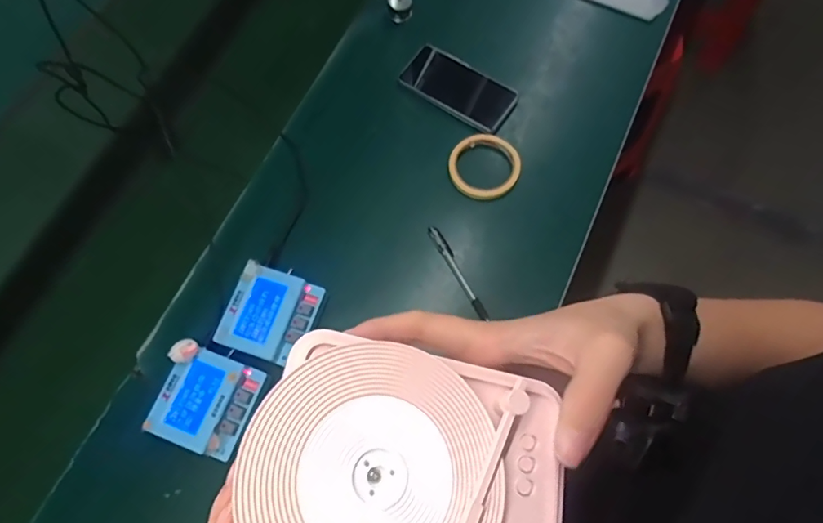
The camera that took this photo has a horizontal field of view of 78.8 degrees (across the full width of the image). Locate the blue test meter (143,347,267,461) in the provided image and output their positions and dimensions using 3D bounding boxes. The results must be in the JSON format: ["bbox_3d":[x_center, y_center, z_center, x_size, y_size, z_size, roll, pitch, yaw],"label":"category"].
[{"bbox_3d":[-0.229,0.160,0.570,0.098,0.048,0.105,19,73,8],"label":"blue test meter"}]

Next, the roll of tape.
[{"bbox_3d":[0.099,-0.129,0.678,0.096,0.019,0.093,0,71,1],"label":"roll of tape"}]

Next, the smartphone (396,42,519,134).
[{"bbox_3d":[0.069,-0.252,0.718,0.162,0.016,0.087,33,72,14],"label":"smartphone"}]

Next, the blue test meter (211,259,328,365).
[{"bbox_3d":[-0.167,0.066,0.601,0.098,0.047,0.105,18,72,7],"label":"blue test meter"}]

